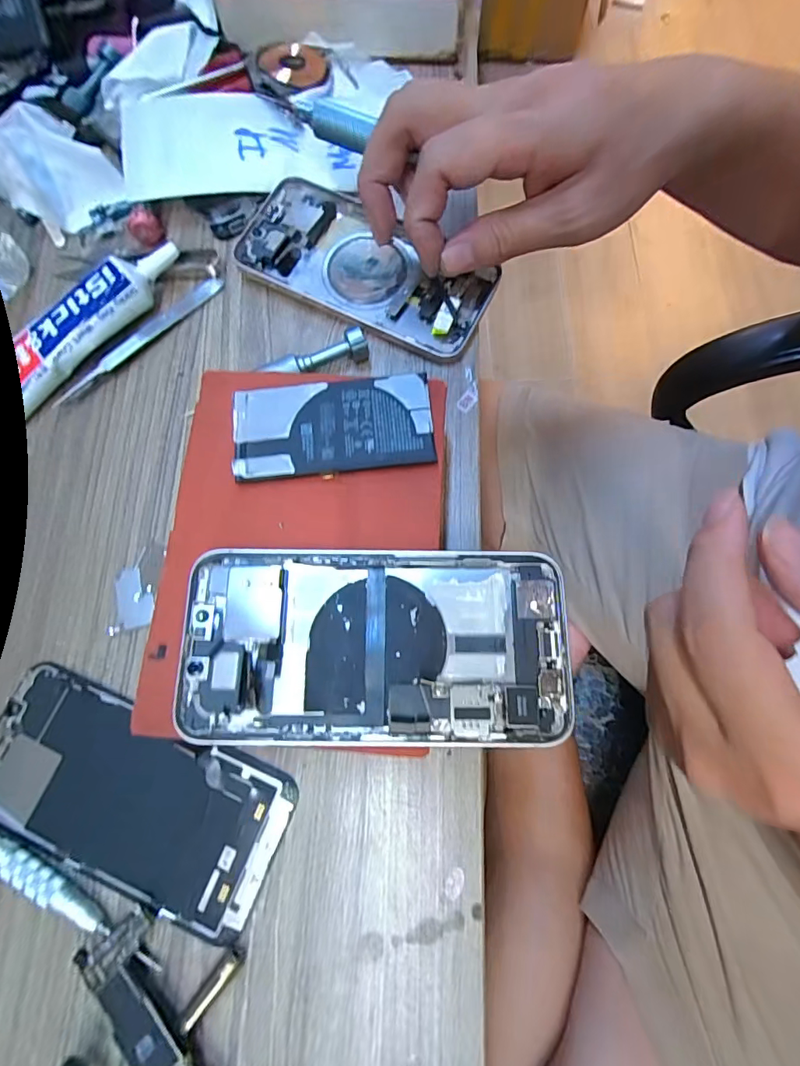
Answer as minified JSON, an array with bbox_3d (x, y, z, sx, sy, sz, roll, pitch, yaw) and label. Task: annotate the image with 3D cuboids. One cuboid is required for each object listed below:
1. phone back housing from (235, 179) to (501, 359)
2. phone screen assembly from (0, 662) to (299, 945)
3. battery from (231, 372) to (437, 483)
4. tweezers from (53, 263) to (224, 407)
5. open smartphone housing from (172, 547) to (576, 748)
[{"bbox_3d":[-0.023,-0.153,0.273,0.149,0.011,0.070,31,77,7],"label":"phone back housing"},{"bbox_3d":[-0.120,0.115,0.210,0.140,0.004,0.065,22,76,6],"label":"phone screen assembly"},{"bbox_3d":[-0.030,-0.048,0.207,0.086,0.004,0.043,-6,74,0],"label":"battery"},{"bbox_3d":[-0.147,-0.113,0.270,0.012,0.008,0.115,42,79,11],"label":"tweezers"},{"bbox_3d":[-0.009,0.043,0.183,0.145,0.008,0.072,0,74,2],"label":"open smartphone housing"}]

